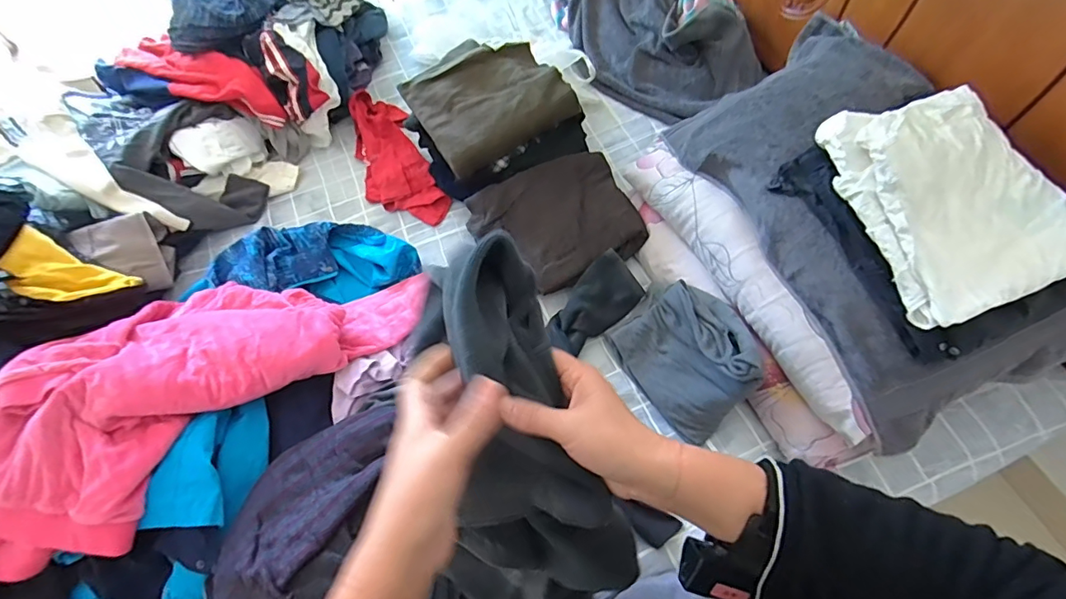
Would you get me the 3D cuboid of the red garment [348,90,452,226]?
[{"bbox_3d":[-0.350,-0.345,1.219,0.167,0.059,0.415,-25,63,-9],"label":"red garment"}]

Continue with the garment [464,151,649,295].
[{"bbox_3d":[0.055,-0.162,1.063,0.340,0.081,0.260,-25,63,-9],"label":"garment"}]

